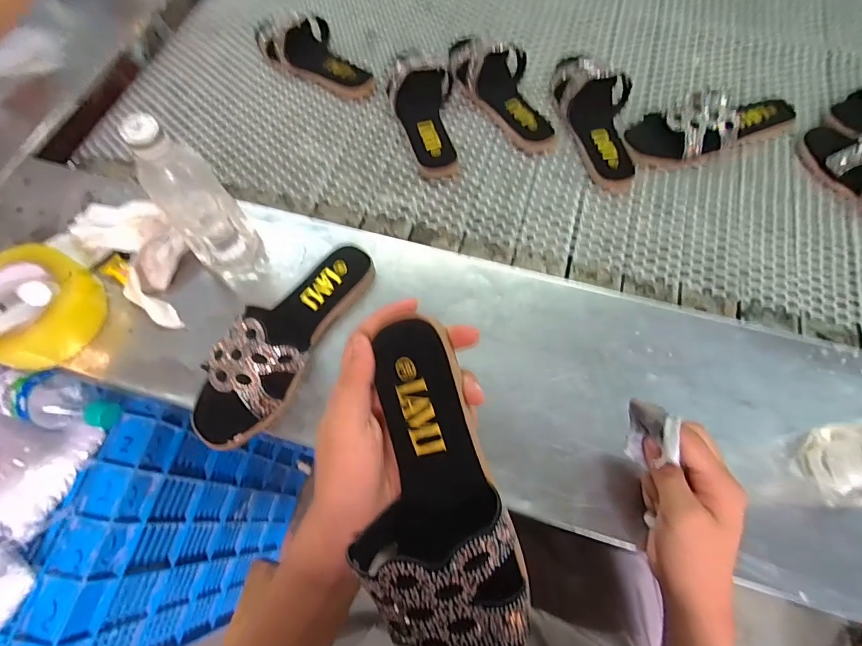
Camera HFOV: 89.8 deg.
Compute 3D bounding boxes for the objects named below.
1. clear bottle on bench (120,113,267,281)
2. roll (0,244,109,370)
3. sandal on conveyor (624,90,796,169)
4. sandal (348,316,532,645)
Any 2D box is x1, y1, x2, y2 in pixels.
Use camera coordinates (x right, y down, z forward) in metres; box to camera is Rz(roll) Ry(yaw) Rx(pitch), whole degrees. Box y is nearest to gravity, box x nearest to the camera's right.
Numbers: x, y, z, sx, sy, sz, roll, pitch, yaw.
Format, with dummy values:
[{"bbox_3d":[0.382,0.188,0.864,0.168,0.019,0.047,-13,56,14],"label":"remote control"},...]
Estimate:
[{"bbox_3d":[-0.219,-0.106,0.420,0.065,0.186,0.054,-40,71,-15],"label":"clear bottle on bench"},{"bbox_3d":[-0.421,-0.023,0.457,0.118,0.061,0.111,0,66,0],"label":"roll"},{"bbox_3d":[0.374,-0.268,0.574,0.233,0.048,0.090,-17,67,-7],"label":"sandal on conveyor"},{"bbox_3d":[0.003,0.114,0.257,0.088,0.061,0.228,-9,82,-3],"label":"sandal"}]

